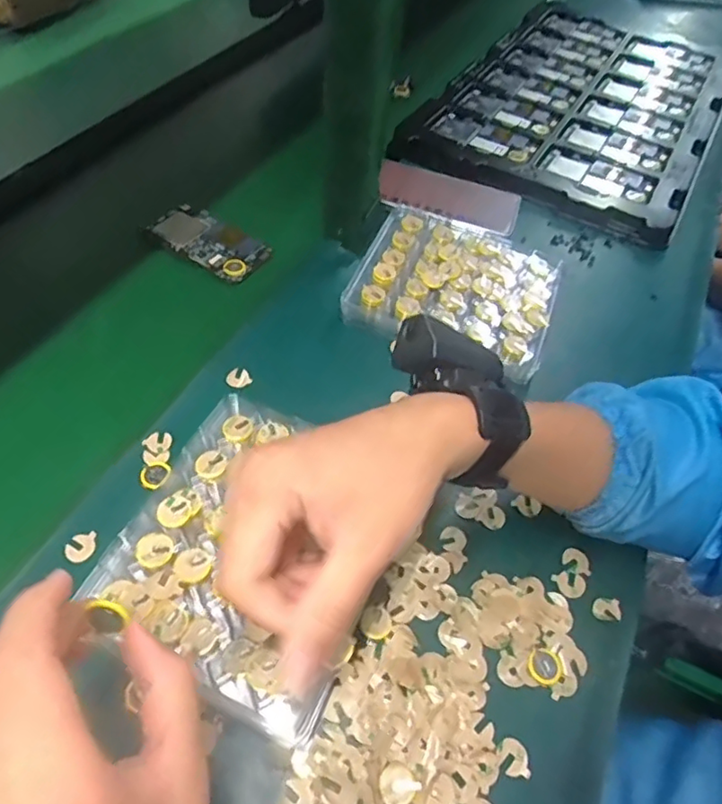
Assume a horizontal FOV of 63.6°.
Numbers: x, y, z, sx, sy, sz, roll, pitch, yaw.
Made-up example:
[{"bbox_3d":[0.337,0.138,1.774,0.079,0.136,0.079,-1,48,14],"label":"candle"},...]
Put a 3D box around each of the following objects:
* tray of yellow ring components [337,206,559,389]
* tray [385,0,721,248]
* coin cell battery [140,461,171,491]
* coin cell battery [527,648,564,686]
[{"bbox_3d":[0.086,-0.111,0.515,0.165,0.023,0.146,18,52,10],"label":"tray of yellow ring components"},{"bbox_3d":[0.300,-0.413,0.778,0.323,0.025,0.532,24,54,14],"label":"tray"},{"bbox_3d":[-0.142,0.051,0.405,0.023,0.004,0.022,5,49,11],"label":"coin cell battery"},{"bbox_3d":[0.111,0.159,0.351,0.021,0.004,0.019,25,54,14],"label":"coin cell battery"}]

